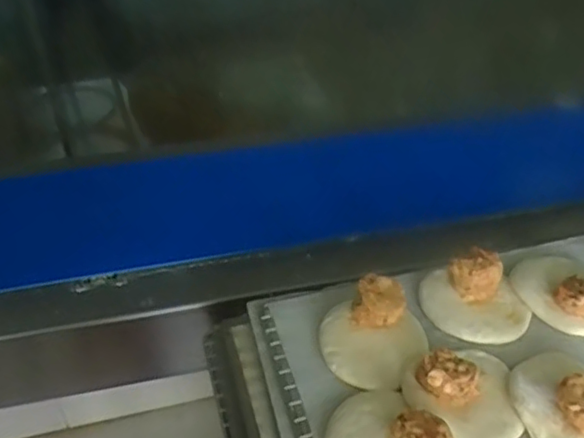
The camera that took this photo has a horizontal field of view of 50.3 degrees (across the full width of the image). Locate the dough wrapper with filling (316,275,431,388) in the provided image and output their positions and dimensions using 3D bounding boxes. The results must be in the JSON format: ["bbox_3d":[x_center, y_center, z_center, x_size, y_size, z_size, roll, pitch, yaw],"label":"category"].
[{"bbox_3d":[0.062,0.087,0.481,0.076,0.034,0.080,-14,42,-15],"label":"dough wrapper with filling"}]

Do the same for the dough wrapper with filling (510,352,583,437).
[{"bbox_3d":[0.196,0.128,0.442,0.072,0.029,0.084,-19,44,-20],"label":"dough wrapper with filling"}]

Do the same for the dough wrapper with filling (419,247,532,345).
[{"bbox_3d":[0.152,0.062,0.514,0.090,0.038,0.073,10,42,12],"label":"dough wrapper with filling"}]

